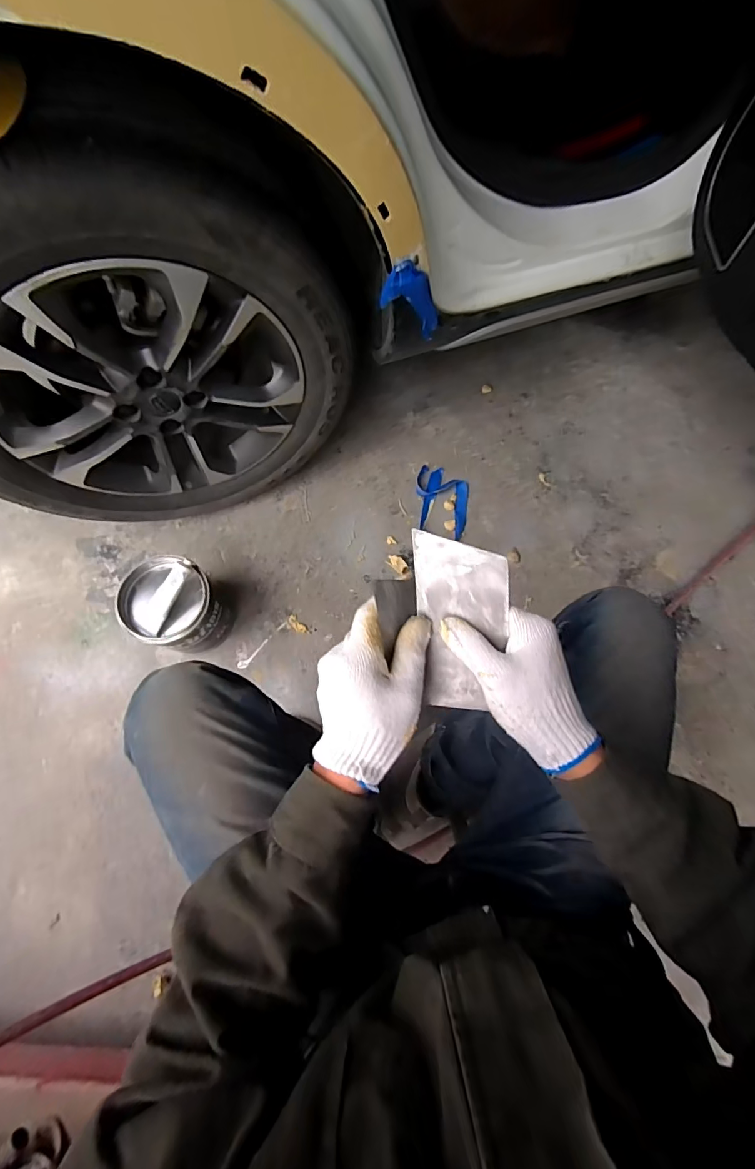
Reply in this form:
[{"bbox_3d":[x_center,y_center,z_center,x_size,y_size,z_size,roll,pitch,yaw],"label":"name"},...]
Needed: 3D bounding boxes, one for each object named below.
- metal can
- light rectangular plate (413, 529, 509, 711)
[{"bbox_3d":[-0.362,0.042,0.815,0.156,0.173,0.147,13,74,1],"label":"metal can"},{"bbox_3d":[0.068,0.030,0.352,0.070,0.005,0.140,-2,97,24],"label":"light rectangular plate"}]

